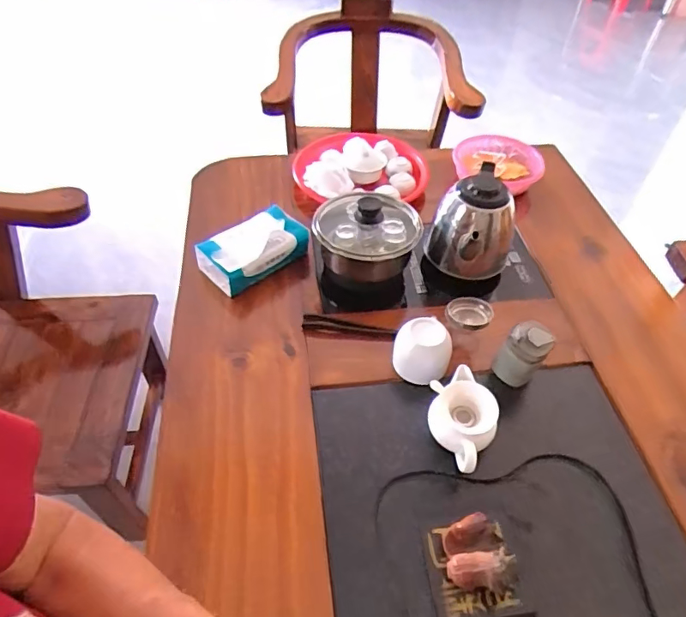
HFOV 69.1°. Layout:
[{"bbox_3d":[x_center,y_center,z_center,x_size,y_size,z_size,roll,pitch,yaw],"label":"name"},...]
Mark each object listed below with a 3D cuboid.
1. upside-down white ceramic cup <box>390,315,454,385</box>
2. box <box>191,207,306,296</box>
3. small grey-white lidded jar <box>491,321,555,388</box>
[{"bbox_3d":[0.105,0.058,0.667,0.074,0.068,0.066,4,49,2],"label":"upside-down white ceramic cup"},{"bbox_3d":[-0.143,-0.092,0.796,0.095,0.063,0.153,36,58,27],"label":"box"},{"bbox_3d":[0.236,0.062,0.655,0.059,0.088,0.045,29,54,22],"label":"small grey-white lidded jar"}]

